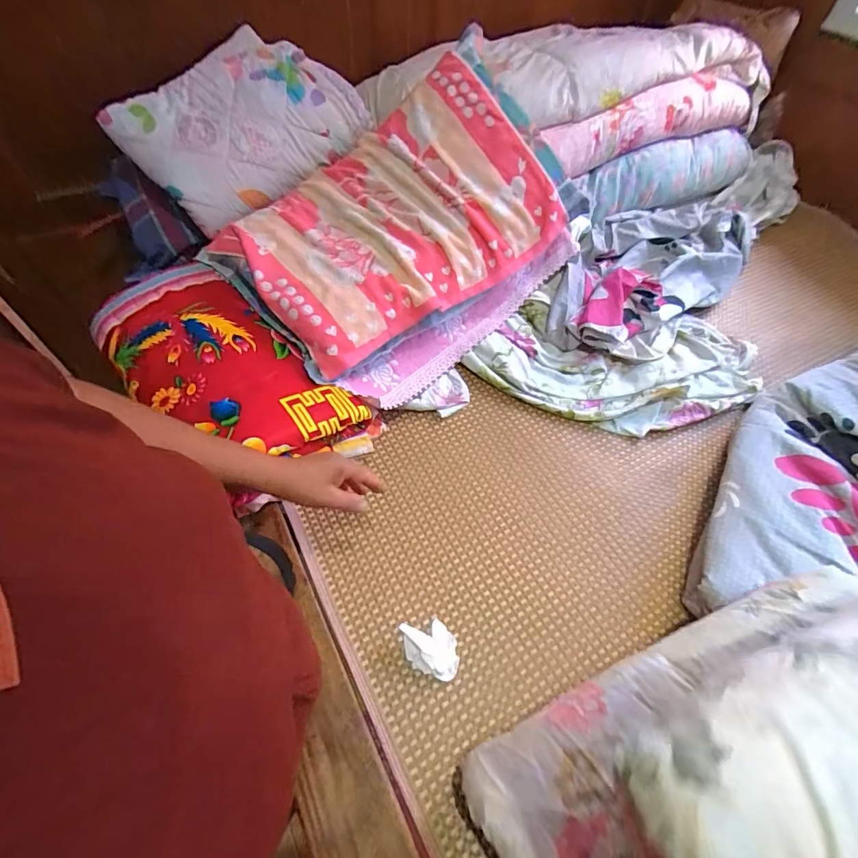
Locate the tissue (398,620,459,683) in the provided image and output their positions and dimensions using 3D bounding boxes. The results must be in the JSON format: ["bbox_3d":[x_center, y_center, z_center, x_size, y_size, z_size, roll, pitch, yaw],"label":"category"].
[{"bbox_3d":[0.003,0.307,0.620,0.071,0.021,0.076,-9,57,-10],"label":"tissue"}]

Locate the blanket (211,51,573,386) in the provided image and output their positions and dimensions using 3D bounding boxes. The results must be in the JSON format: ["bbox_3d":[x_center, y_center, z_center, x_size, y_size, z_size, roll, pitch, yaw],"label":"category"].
[{"bbox_3d":[-0.070,-0.387,0.801,0.559,0.163,0.406,-39,78,-12],"label":"blanket"}]

